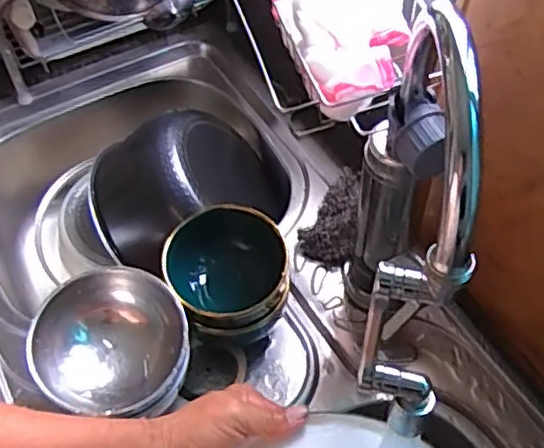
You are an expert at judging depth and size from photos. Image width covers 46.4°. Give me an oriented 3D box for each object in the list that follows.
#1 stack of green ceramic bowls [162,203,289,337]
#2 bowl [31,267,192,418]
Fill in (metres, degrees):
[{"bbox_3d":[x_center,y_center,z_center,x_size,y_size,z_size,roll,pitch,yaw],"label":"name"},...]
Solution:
[{"bbox_3d":[-0.038,0.054,0.576,0.102,0.097,0.101,-16,54,-10],"label":"stack of green ceramic bowls"},{"bbox_3d":[-0.128,0.099,0.527,0.124,0.058,0.111,10,54,9],"label":"bowl"}]

